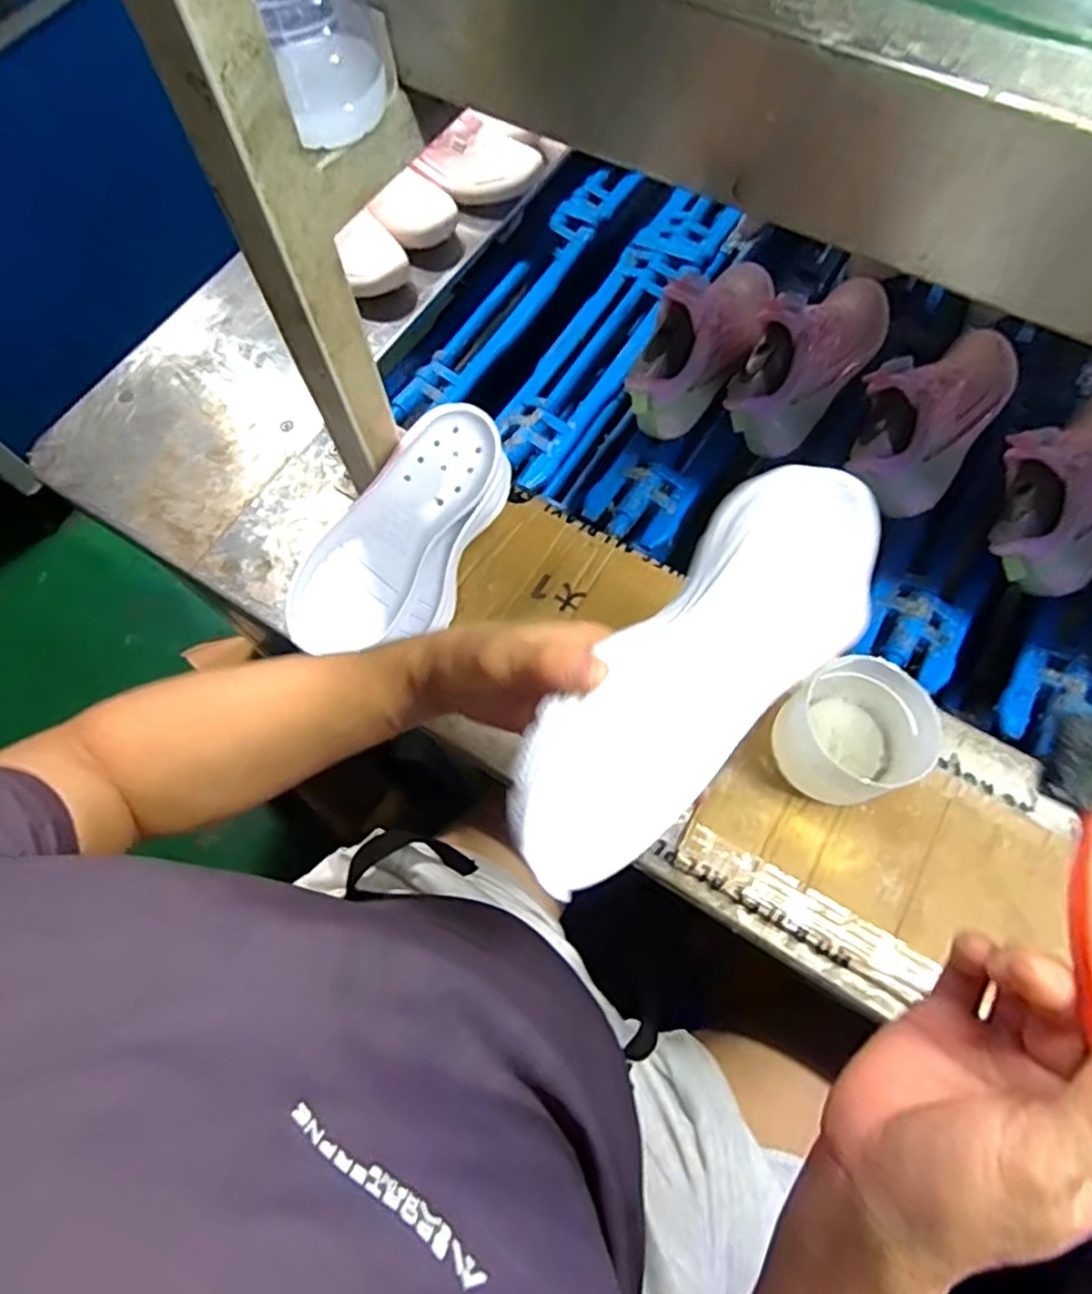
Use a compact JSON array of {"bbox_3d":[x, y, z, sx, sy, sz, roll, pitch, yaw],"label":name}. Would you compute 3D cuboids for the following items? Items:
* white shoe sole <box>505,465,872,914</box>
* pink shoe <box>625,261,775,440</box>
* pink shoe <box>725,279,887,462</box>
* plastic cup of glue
[{"bbox_3d":[0.078,0.012,0.325,0.091,0.038,0.242,44,85,-11],"label":"white shoe sole"},{"bbox_3d":[0.167,-0.324,0.689,0.095,0.111,0.248,21,65,9],"label":"pink shoe"},{"bbox_3d":[0.268,-0.303,0.677,0.100,0.059,0.231,39,69,16],"label":"pink shoe"},{"bbox_3d":[0.221,0.066,0.497,0.087,0.092,0.089,1,64,-1],"label":"plastic cup of glue"}]

